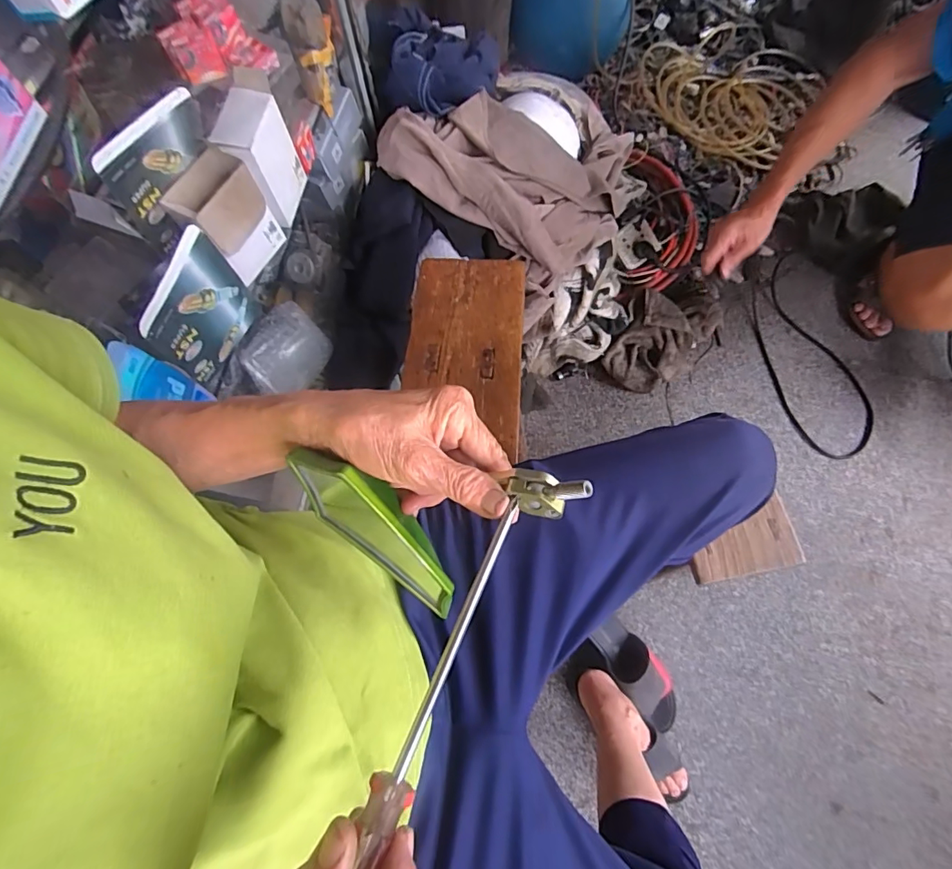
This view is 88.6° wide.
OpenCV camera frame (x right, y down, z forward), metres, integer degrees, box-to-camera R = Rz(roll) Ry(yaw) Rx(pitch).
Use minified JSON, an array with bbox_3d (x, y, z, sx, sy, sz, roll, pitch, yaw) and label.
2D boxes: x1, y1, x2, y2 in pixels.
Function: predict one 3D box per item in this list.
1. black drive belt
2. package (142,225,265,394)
[{"bbox_3d":[0.694,-0.167,1.034,0.178,0.017,0.443,-13,70,-2],"label":"black drive belt"},{"bbox_3d":[-0.299,-0.133,0.542,0.017,0.155,0.129,17,72,9],"label":"package"}]

